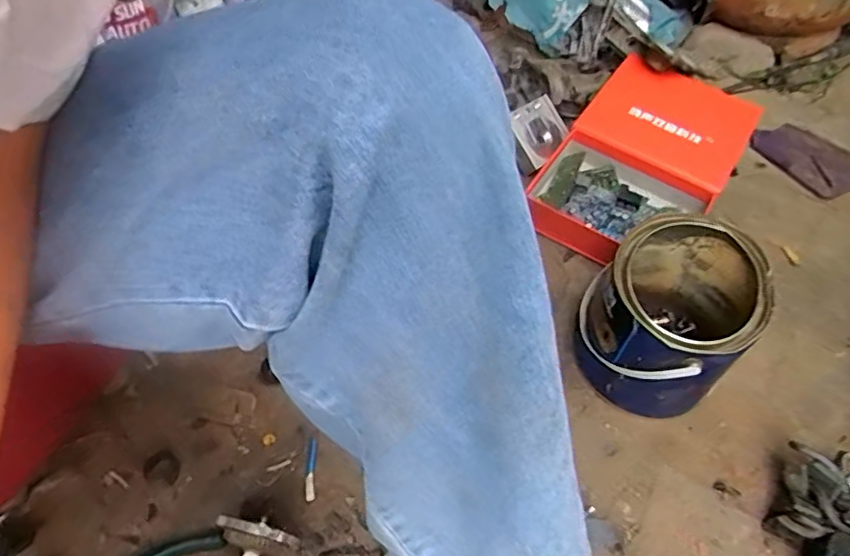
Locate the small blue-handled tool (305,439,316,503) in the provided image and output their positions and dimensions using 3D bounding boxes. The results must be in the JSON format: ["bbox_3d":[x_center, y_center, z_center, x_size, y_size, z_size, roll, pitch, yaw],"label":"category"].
[{"bbox_3d":[-0.114,0.192,0.602,0.010,0.006,0.060,0,67,0],"label":"small blue-handled tool"}]

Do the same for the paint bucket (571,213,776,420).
[{"bbox_3d":[0.246,0.040,0.621,0.154,0.149,0.166,31,57,23],"label":"paint bucket"}]

